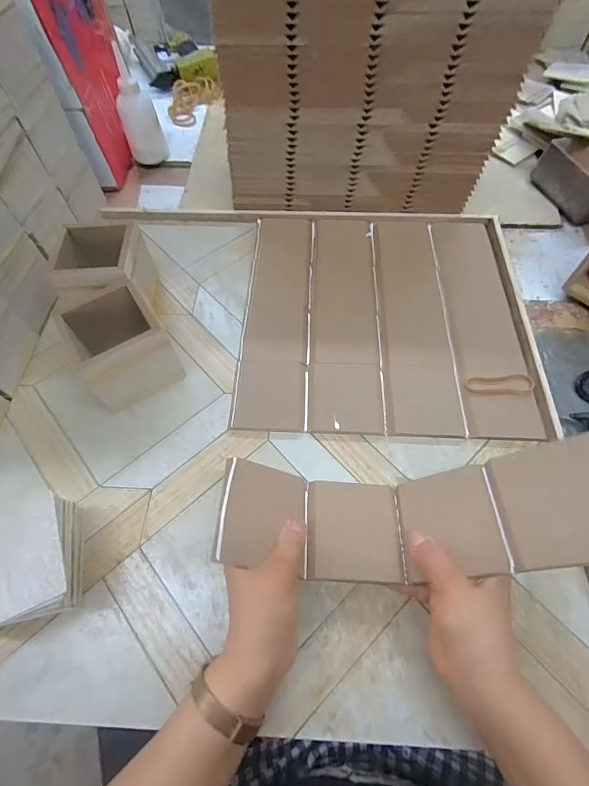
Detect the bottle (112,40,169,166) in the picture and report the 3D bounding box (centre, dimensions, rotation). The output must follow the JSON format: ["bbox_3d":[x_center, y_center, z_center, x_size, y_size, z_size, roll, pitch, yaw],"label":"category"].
[{"bbox_3d":[-0.254,-0.450,0.610,0.060,0.132,0.051,-16,63,-7],"label":"bottle"}]

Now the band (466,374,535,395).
[{"bbox_3d":[0.232,-0.010,0.424,0.075,0.008,0.025,-3,62,0],"label":"band"}]

